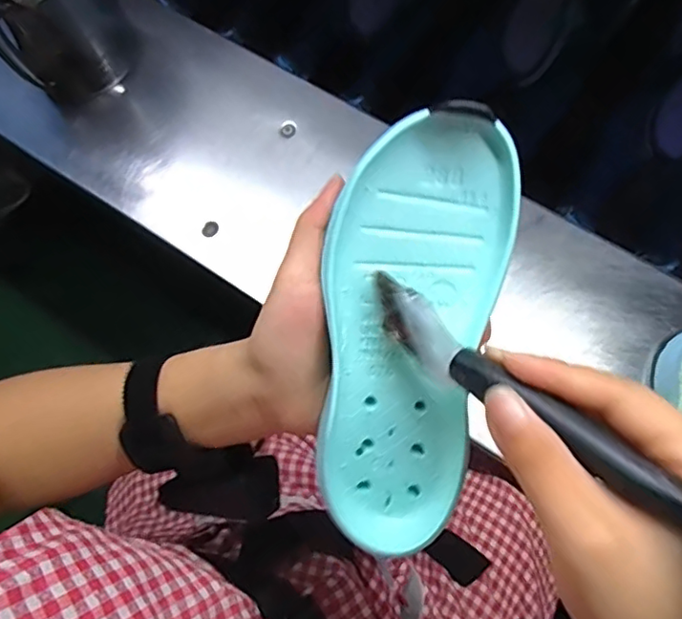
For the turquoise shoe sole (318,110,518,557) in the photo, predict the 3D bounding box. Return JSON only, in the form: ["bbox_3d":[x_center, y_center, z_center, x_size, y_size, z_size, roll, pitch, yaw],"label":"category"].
[{"bbox_3d":[0.028,0.011,0.260,0.073,0.024,0.183,9,97,5],"label":"turquoise shoe sole"}]

